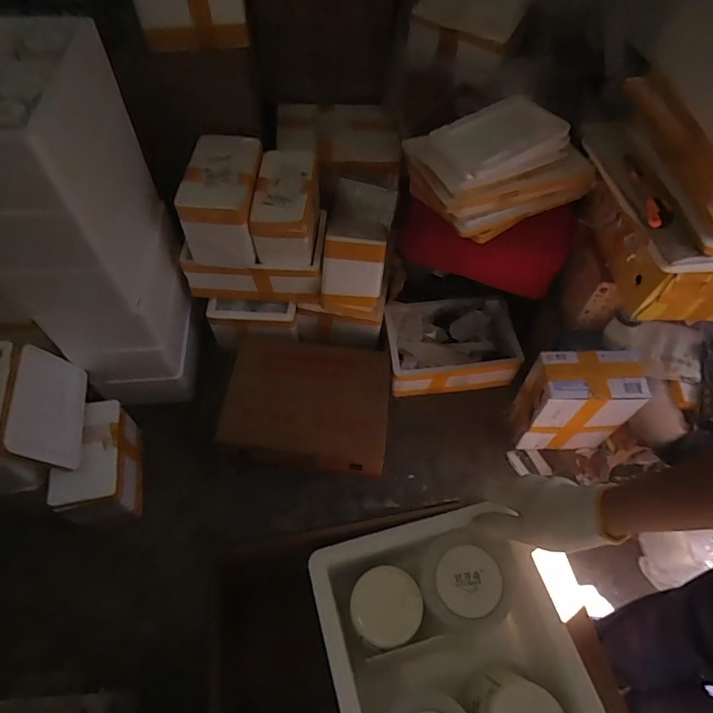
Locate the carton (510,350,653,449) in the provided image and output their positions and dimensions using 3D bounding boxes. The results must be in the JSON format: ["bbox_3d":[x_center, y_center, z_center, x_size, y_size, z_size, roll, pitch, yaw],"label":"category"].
[{"bbox_3d":[0.495,0.115,1.097,0.206,0.311,0.116,2,57,0],"label":"carton"}]

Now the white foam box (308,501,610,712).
[{"bbox_3d":[0.107,0.345,0.463,0.227,0.111,0.342,-14,58,-11],"label":"white foam box"}]

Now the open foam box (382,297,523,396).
[{"bbox_3d":[0.257,-0.027,1.279,0.345,0.151,0.224,-5,57,-5],"label":"open foam box"}]

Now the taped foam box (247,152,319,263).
[{"bbox_3d":[-0.157,-0.350,1.106,0.141,0.159,0.245,2,57,-1],"label":"taped foam box"}]

